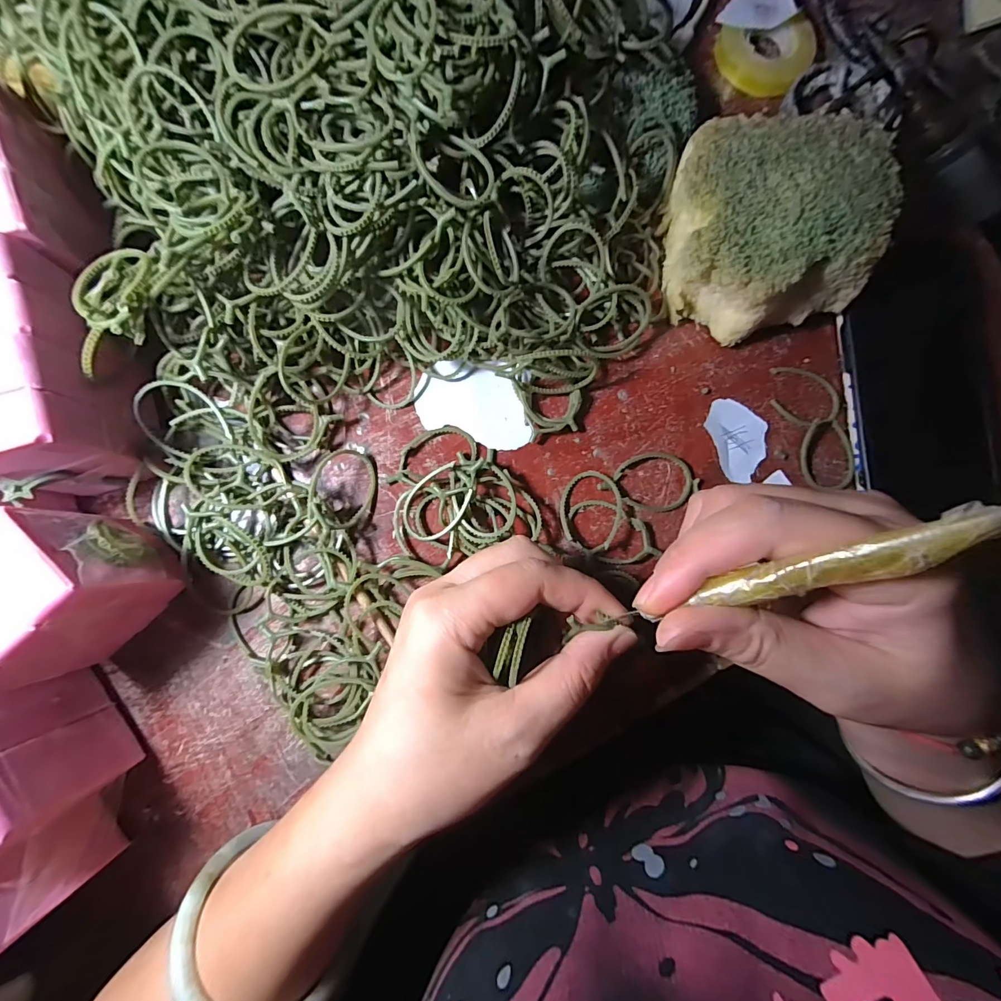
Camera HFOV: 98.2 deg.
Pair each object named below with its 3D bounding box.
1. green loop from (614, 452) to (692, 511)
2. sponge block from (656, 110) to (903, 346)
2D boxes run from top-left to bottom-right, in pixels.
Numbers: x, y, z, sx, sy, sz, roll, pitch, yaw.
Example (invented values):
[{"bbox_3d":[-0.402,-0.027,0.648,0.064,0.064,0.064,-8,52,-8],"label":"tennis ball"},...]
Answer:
[{"bbox_3d":[0.085,-0.010,0.240,0.043,0.004,0.032,1,84,-2],"label":"green loop"},{"bbox_3d":[0.141,-0.142,0.232,0.099,0.050,0.098,3,84,-2],"label":"sponge block"}]

